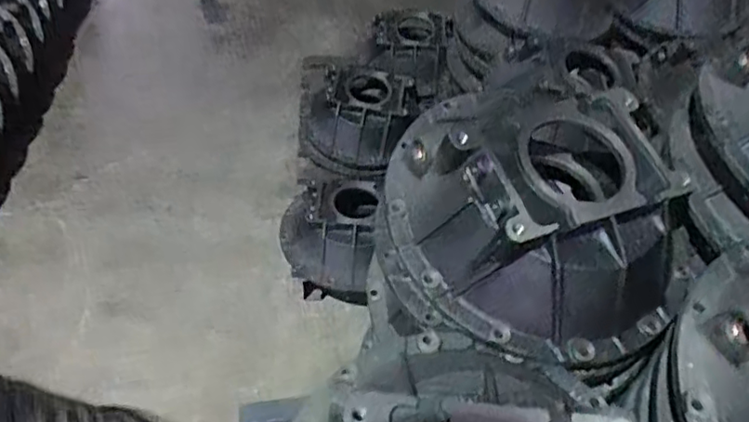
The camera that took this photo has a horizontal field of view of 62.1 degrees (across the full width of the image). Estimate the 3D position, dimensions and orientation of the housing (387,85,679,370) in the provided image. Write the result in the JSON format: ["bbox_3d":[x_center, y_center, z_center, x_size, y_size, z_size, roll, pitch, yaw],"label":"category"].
[{"bbox_3d":[0.194,-0.022,0.772,0.350,0.166,0.353,10,47,6],"label":"housing"}]

